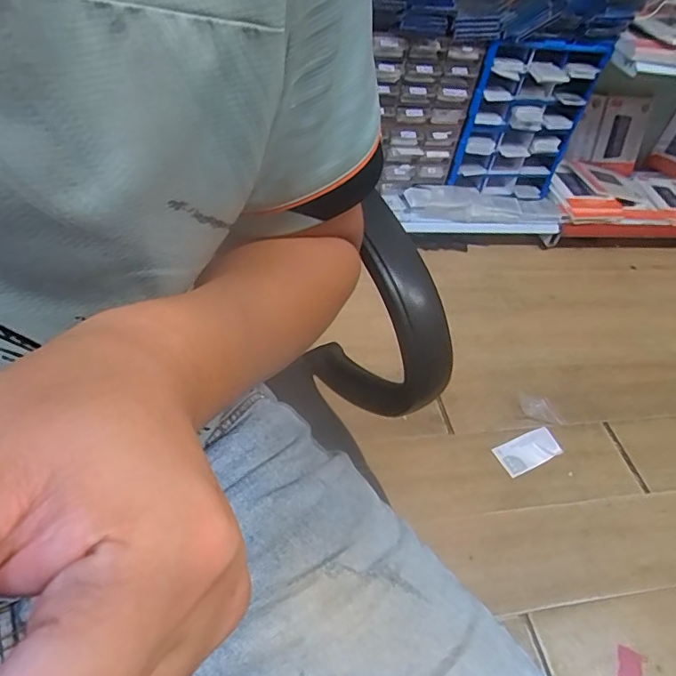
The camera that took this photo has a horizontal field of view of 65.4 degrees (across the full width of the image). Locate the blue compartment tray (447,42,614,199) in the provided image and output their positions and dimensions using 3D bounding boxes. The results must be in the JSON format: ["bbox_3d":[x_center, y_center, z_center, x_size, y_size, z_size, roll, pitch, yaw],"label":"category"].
[{"bbox_3d":[0.562,-0.658,1.613,0.399,0.458,0.086,-3,43,-15],"label":"blue compartment tray"}]

